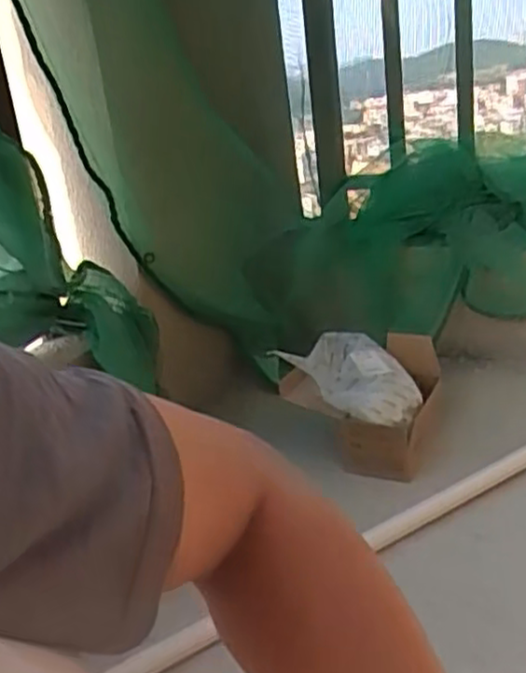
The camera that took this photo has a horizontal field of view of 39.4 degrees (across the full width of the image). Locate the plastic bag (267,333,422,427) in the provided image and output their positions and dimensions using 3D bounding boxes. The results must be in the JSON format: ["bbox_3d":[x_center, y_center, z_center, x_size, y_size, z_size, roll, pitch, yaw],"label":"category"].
[{"bbox_3d":[0.128,0.055,1.048,0.173,0.078,0.136,9,26,36],"label":"plastic bag"}]

